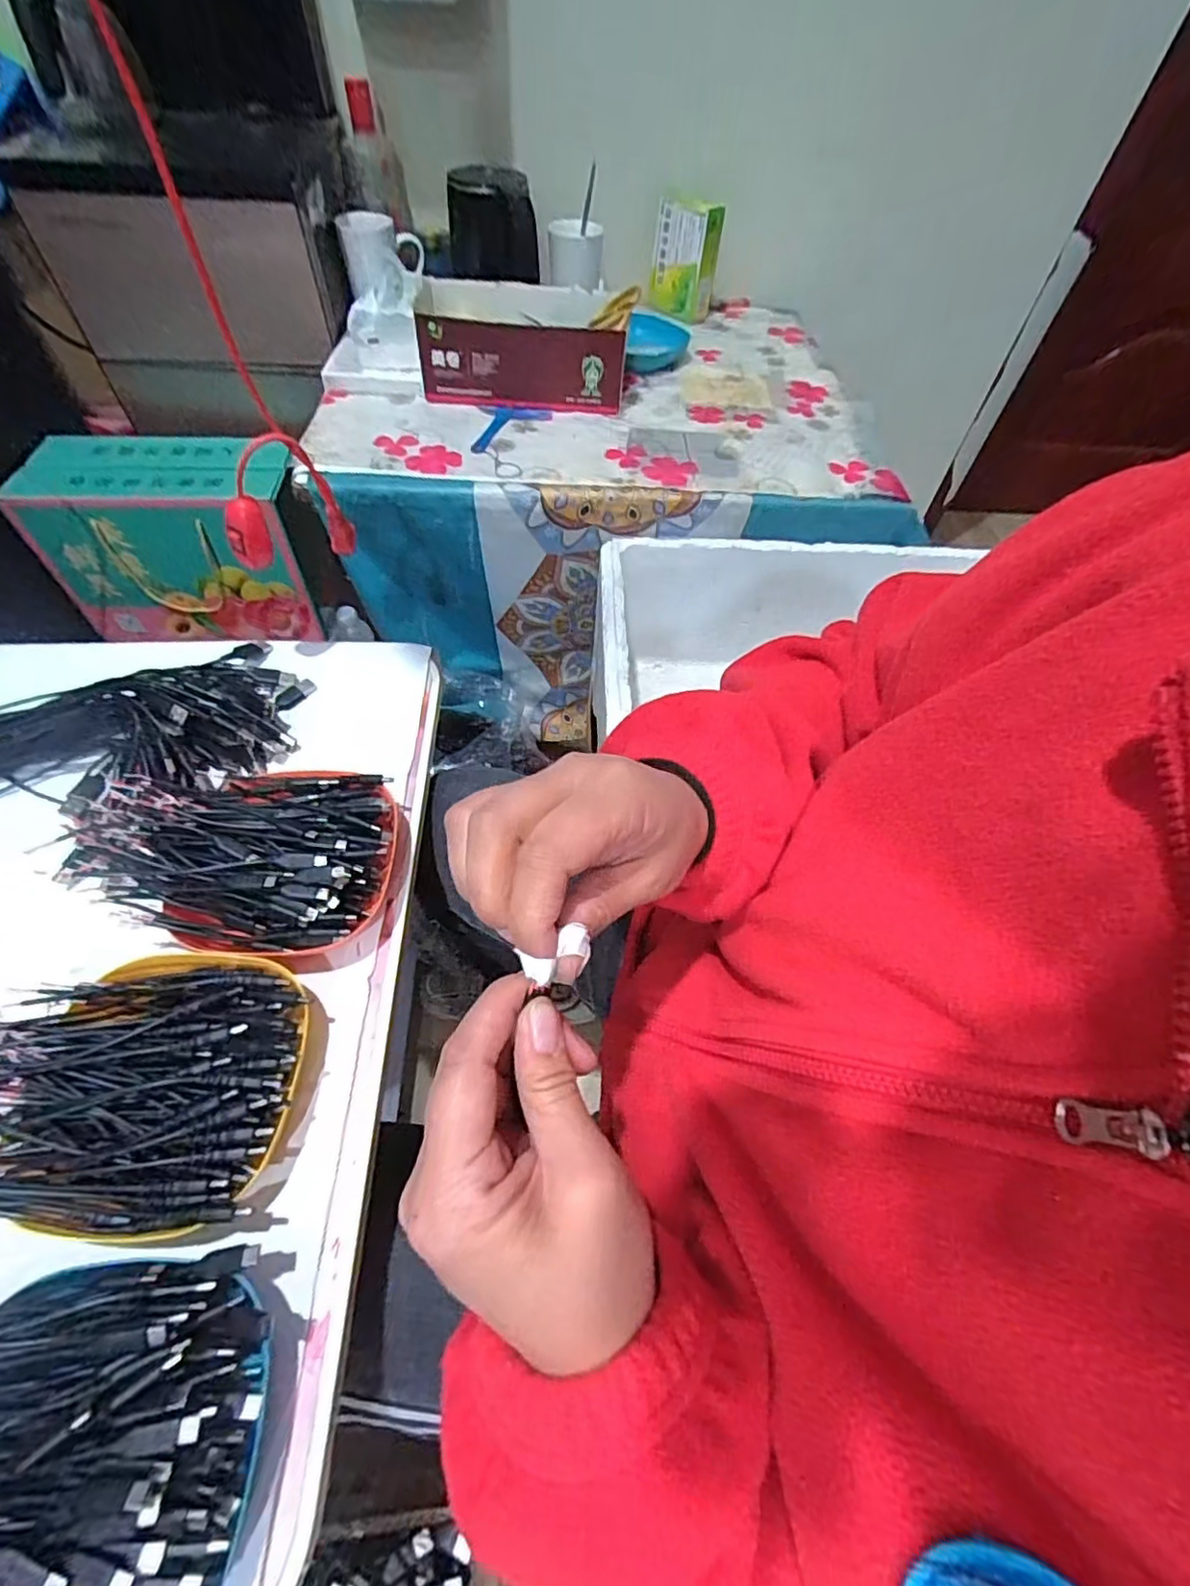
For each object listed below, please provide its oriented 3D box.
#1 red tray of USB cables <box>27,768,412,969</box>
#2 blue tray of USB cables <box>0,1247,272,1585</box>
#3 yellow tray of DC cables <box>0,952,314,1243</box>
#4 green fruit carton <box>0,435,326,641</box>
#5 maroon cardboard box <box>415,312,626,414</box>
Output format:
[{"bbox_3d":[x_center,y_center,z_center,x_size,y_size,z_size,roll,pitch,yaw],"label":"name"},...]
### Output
[{"bbox_3d":[-0.228,0.041,0.408,0.186,0.064,0.131,7,56,0],"label":"red tray of USB cables"},{"bbox_3d":[-0.227,0.279,0.247,0.170,0.054,0.138,-1,56,-5],"label":"blue tray of USB cables"},{"bbox_3d":[-0.244,0.154,0.328,0.164,0.052,0.133,6,56,0],"label":"yellow tray of DC cables"},{"bbox_3d":[-0.587,-0.359,0.883,0.319,0.233,0.145,-2,56,-6],"label":"green fruit carton"},{"bbox_3d":[-0.091,-0.528,0.758,0.248,0.099,0.030,1,56,-3],"label":"maroon cardboard box"}]

